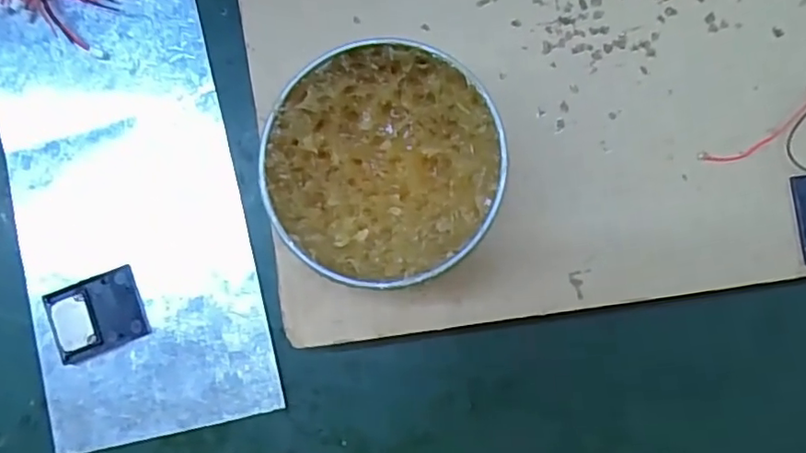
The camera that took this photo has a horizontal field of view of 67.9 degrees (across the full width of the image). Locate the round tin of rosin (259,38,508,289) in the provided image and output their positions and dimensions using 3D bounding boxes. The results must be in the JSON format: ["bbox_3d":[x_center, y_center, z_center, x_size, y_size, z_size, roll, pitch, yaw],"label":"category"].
[{"bbox_3d":[-0.004,-0.017,0.165,0.059,0.029,0.061,0,87,7],"label":"round tin of rosin"}]

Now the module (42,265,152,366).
[{"bbox_3d":[-0.102,0.029,0.198,0.030,0.005,0.024,-21,85,5],"label":"module"}]

